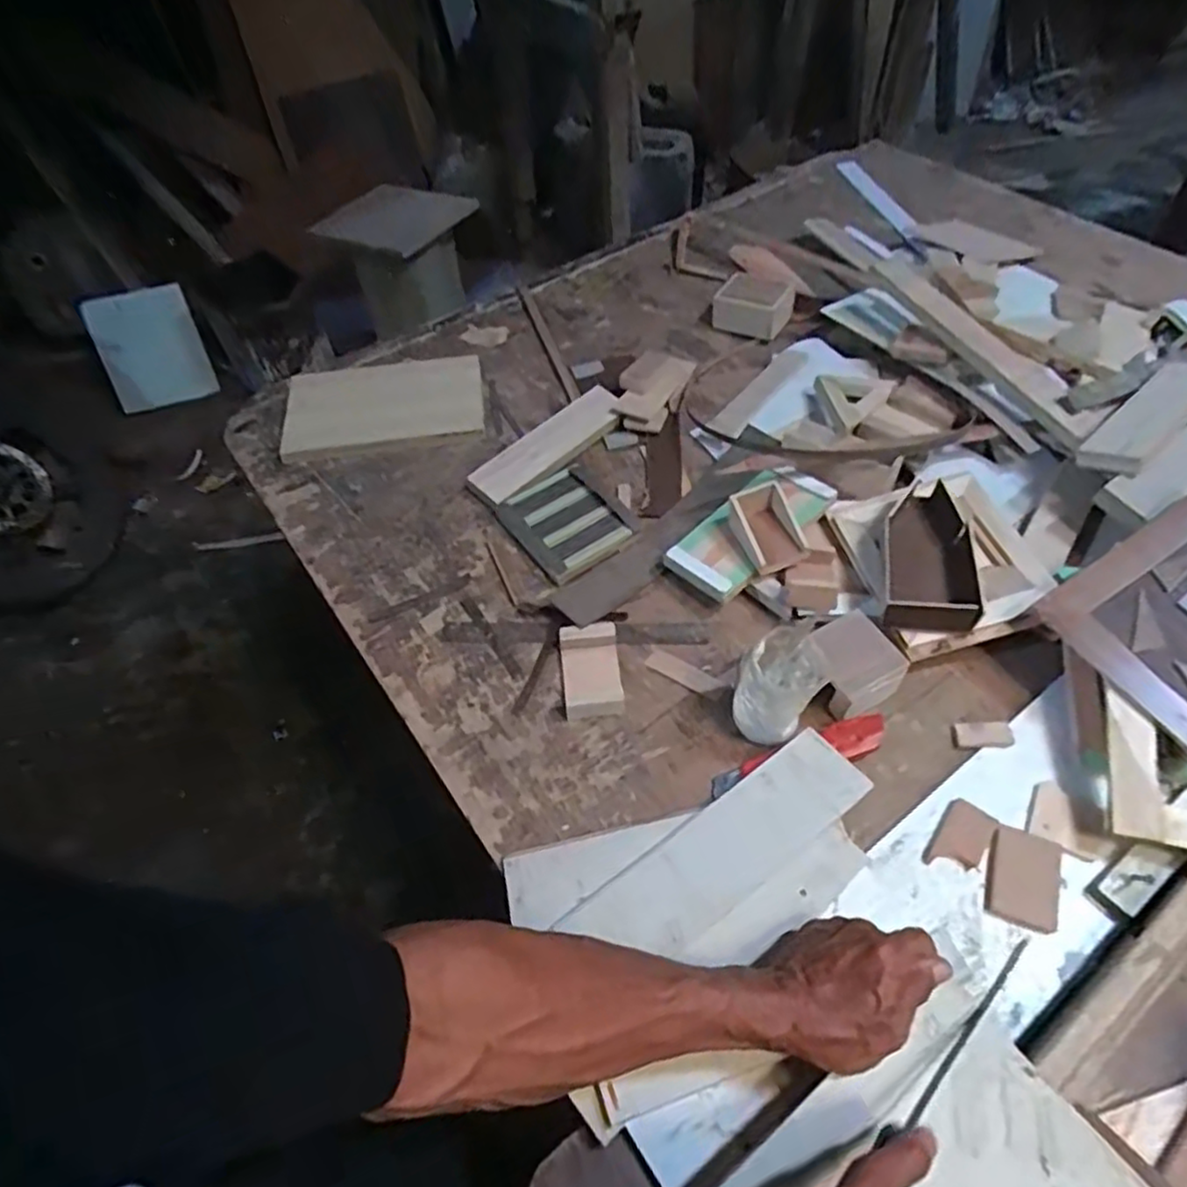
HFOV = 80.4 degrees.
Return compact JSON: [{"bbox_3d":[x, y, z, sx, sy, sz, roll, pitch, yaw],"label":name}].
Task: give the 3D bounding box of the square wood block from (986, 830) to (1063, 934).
[{"bbox_3d":[0.314,0.208,0.511,0.047,0.005,0.065,16,55,16],"label":"square wood block"}]

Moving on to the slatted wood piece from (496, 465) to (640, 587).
[{"bbox_3d":[-0.026,-0.075,0.740,0.110,0.022,0.127,-30,56,-18],"label":"slatted wood piece"}]

